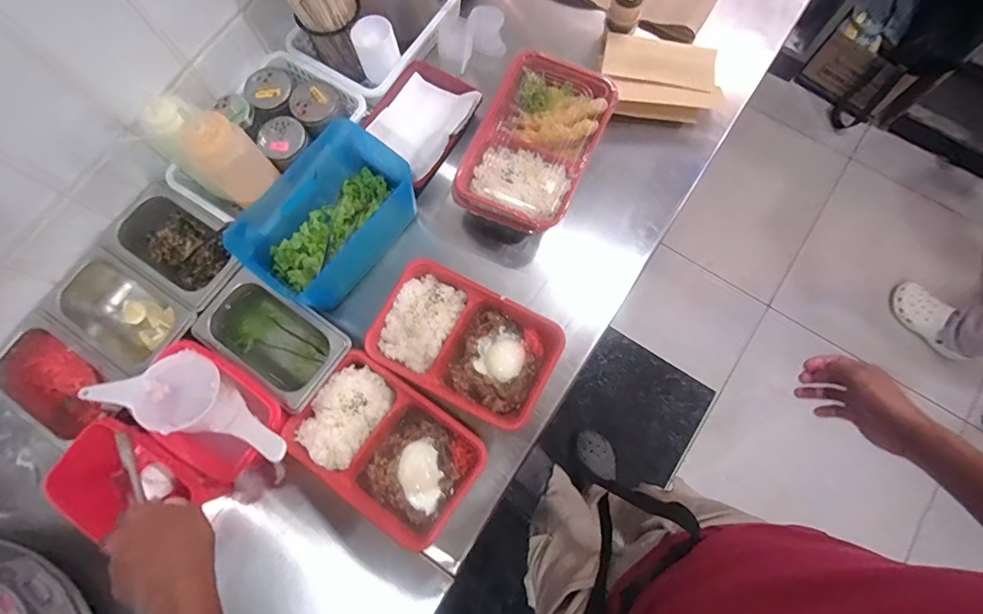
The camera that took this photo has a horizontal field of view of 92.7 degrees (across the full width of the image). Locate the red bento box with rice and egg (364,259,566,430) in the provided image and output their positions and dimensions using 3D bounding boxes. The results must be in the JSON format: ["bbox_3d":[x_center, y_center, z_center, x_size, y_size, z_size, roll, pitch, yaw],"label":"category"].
[{"bbox_3d":[-0.031,0.043,0.578,0.216,0.043,0.138,27,78,8],"label":"red bento box with rice and egg"}]

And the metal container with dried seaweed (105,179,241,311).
[{"bbox_3d":[-0.403,-0.078,0.621,0.175,0.071,0.110,31,79,9],"label":"metal container with dried seaweed"}]

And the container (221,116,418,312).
[{"bbox_3d":[-0.209,-0.113,0.606,0.131,0.108,0.211,38,80,10],"label":"container"}]

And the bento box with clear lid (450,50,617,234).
[{"bbox_3d":[0.053,-0.206,0.594,0.146,0.049,0.219,24,78,7],"label":"bento box with clear lid"}]

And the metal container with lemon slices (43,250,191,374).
[{"bbox_3d":[-0.458,0.011,0.598,0.176,0.061,0.104,32,79,9],"label":"metal container with lemon slices"}]

